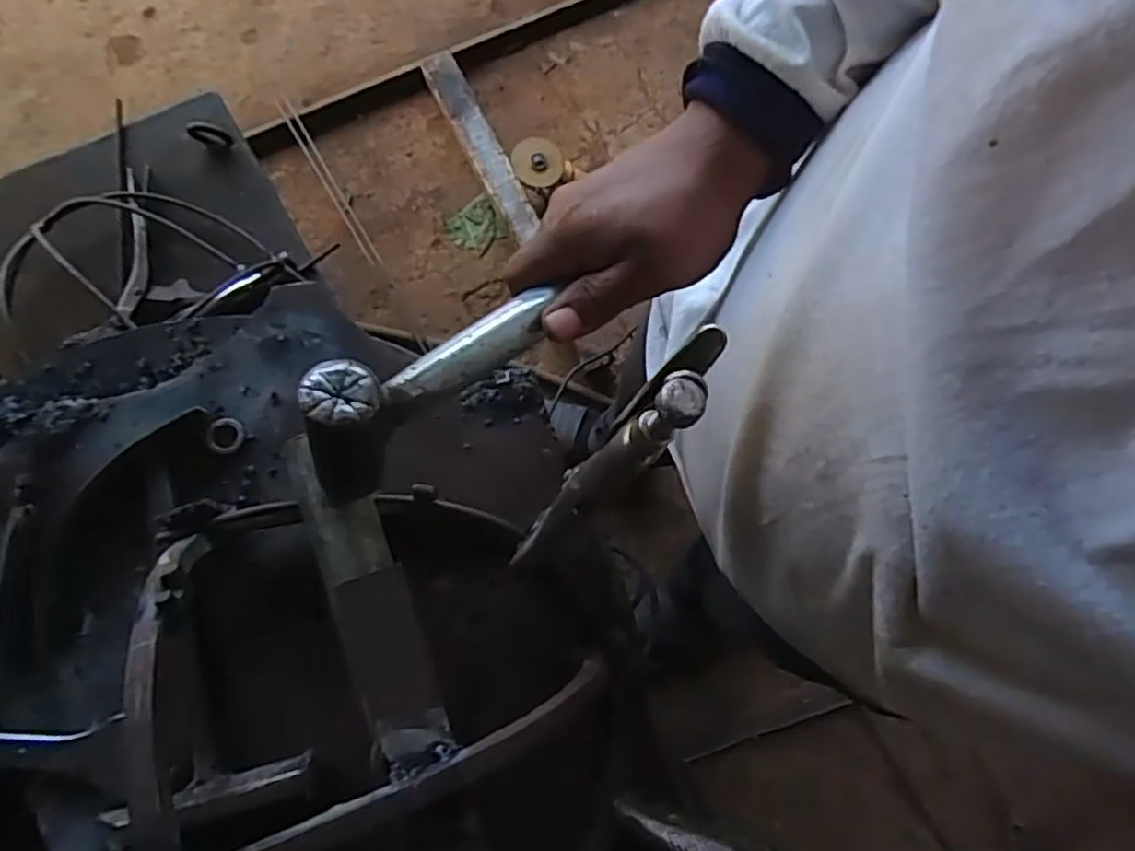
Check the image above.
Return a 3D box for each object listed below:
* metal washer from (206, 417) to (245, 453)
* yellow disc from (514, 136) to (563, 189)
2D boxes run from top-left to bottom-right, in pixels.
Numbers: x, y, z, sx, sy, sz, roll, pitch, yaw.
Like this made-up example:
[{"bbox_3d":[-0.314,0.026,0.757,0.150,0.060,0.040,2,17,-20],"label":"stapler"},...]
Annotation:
[{"bbox_3d":[-0.178,0.005,0.368,0.018,0.004,0.019,1,81,-6],"label":"metal washer"},{"bbox_3d":[-0.049,-0.456,1.218,0.085,0.020,0.086,0,90,-11],"label":"yellow disc"}]

